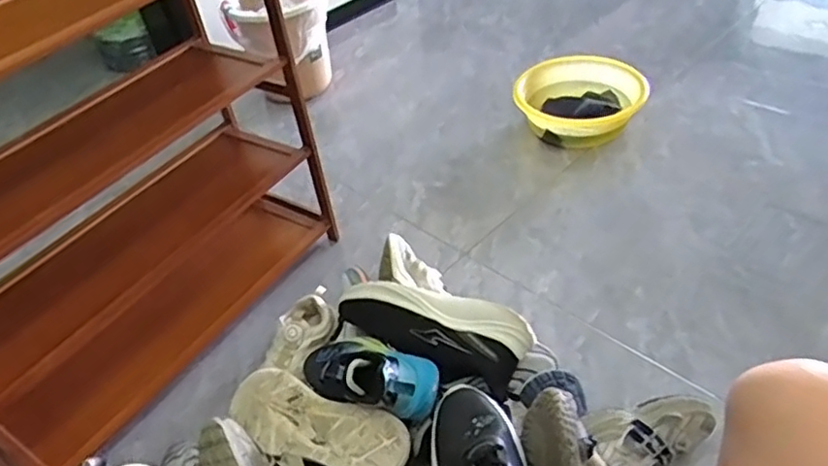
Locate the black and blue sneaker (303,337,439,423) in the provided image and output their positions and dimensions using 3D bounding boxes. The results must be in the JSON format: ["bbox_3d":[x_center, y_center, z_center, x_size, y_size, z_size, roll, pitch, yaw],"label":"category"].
[{"bbox_3d":[-0.071,0.188,0.905,0.237,0.081,0.107,3,39,41],"label":"black and blue sneaker"}]

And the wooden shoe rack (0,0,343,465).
[{"bbox_3d":[-0.472,-0.071,0.953,0.277,0.644,0.668,22,50,29],"label":"wooden shoe rack"}]

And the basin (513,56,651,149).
[{"bbox_3d":[0.394,-0.311,1.533,0.281,0.123,0.268,-5,42,4],"label":"basin"}]

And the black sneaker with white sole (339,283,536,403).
[{"bbox_3d":[0.018,0.138,0.913,0.294,0.102,0.080,16,48,21],"label":"black sneaker with white sole"}]

